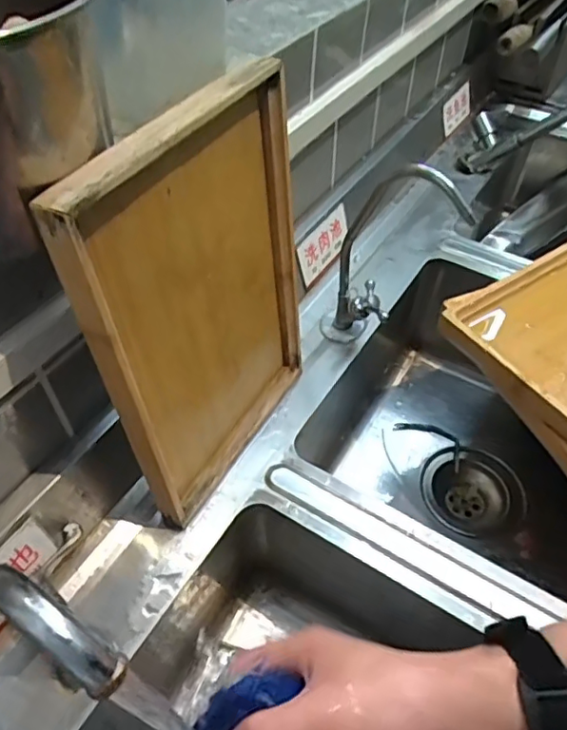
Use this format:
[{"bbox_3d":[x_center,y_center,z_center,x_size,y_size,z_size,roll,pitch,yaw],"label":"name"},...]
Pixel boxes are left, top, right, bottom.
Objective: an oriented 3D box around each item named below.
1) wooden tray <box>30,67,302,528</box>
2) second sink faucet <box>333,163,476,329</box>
[{"bbox_3d":[-0.047,-0.034,0.403,0.031,0.279,0.194,24,53,18],"label":"wooden tray"},{"bbox_3d":[0.093,-0.086,0.500,0.126,0.203,0.037,26,56,24],"label":"second sink faucet"}]

